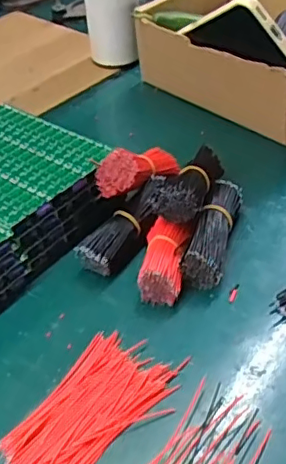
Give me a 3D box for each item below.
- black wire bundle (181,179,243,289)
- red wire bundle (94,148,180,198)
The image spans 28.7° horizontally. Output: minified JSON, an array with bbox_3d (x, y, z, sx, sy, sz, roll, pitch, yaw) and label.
[{"bbox_3d":[0.059,0.000,0.448,0.028,0.034,0.101,12,43,16],"label":"black wire bundle"},{"bbox_3d":[0.000,-0.058,0.485,0.034,0.035,0.108,13,19,22],"label":"red wire bundle"}]

